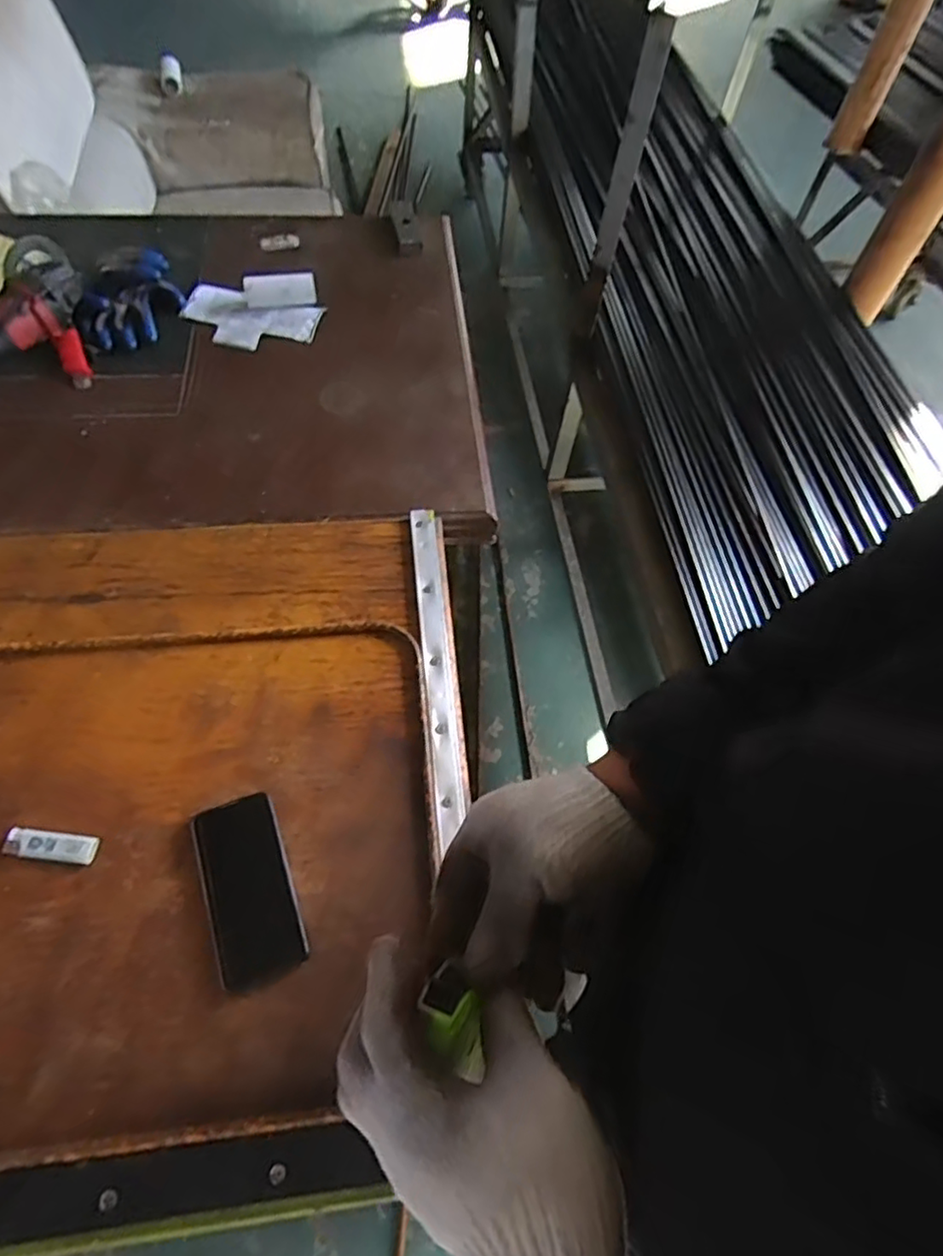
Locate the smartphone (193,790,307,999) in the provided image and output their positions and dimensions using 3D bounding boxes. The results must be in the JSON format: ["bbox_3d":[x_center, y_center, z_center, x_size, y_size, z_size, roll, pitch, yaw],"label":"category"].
[{"bbox_3d":[-0.202,0.233,0.583,0.073,0.007,0.158,-18,62,-14],"label":"smartphone"}]

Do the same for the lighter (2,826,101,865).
[{"bbox_3d":[-0.385,0.198,0.590,0.084,0.010,0.025,7,59,1],"label":"lighter"}]

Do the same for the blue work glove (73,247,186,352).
[{"bbox_3d":[-0.504,-0.499,0.967,0.124,0.035,0.208,-1,59,-4],"label":"blue work glove"}]

